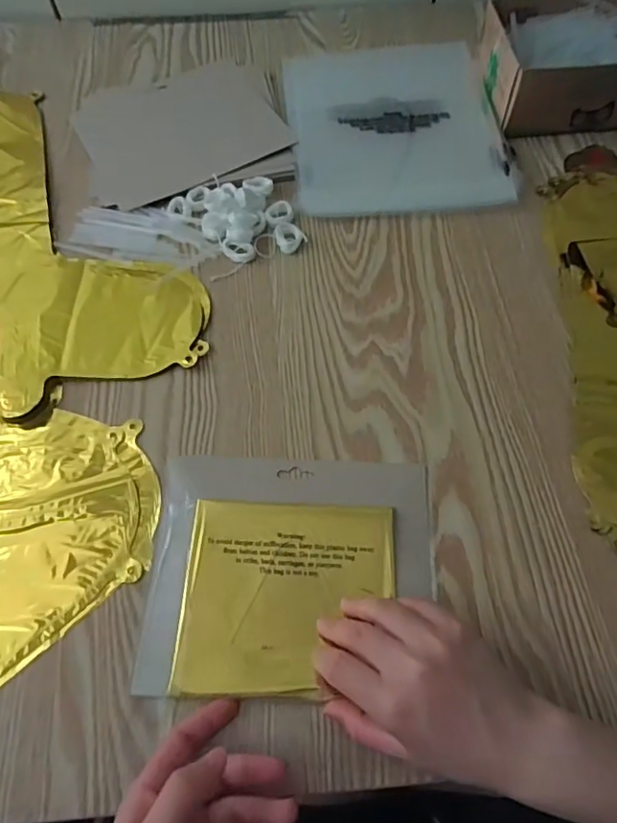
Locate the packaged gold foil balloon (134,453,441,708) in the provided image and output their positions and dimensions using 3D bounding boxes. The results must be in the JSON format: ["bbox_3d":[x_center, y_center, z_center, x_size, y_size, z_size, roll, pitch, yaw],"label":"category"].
[{"bbox_3d":[-0.011,0.107,0.385,0.194,0.007,0.161,1,63,2],"label":"packaged gold foil balloon"}]

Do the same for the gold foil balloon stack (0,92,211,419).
[{"bbox_3d":[-0.255,-0.181,0.527,0.237,0.008,0.399,-18,64,-8],"label":"gold foil balloon stack"}]

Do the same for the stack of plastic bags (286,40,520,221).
[{"bbox_3d":[0.084,-0.297,0.573,0.204,0.022,0.229,-6,63,-2],"label":"stack of plastic bags"}]

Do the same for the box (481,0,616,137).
[{"bbox_3d":[0.275,-0.361,0.570,0.181,0.067,0.154,-1,63,0],"label":"box"}]

